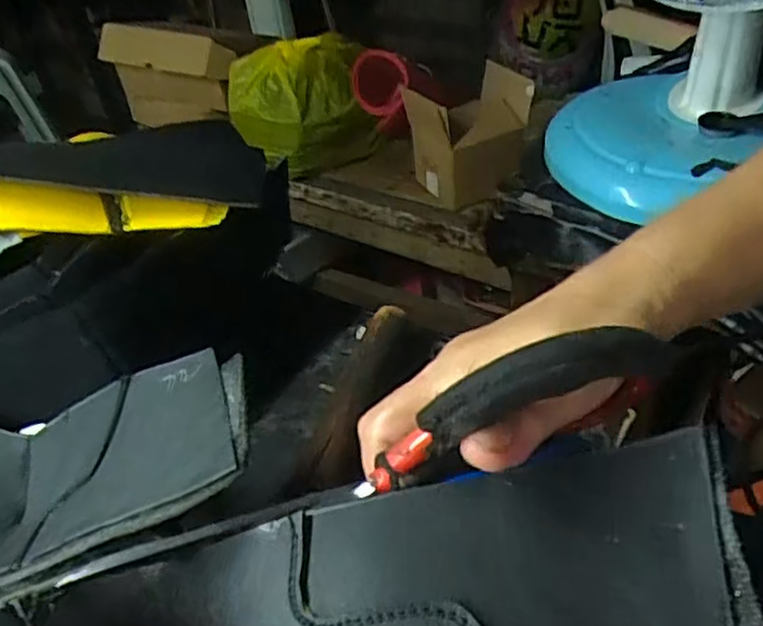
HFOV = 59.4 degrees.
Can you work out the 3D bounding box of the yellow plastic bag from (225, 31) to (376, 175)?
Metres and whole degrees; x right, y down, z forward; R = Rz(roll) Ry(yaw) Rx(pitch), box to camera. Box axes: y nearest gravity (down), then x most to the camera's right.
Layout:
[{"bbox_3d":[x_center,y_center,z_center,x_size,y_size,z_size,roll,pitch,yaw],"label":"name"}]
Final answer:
[{"bbox_3d":[-0.127,-0.359,1.146,0.233,0.187,0.189,-4,40,4],"label":"yellow plastic bag"}]

